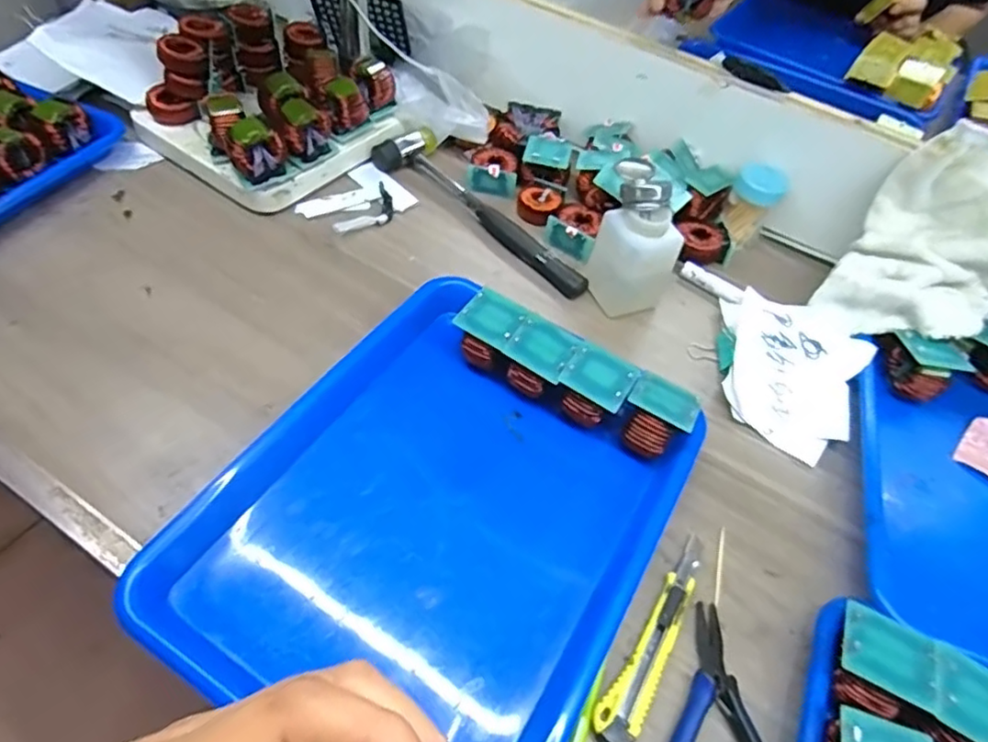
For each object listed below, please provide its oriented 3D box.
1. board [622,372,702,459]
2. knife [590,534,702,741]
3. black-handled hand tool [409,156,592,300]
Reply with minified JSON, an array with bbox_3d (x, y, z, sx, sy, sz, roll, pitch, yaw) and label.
[{"bbox_3d":[0.116,0.034,0.433,0.047,0.042,0.047,28,53,15],"label":"board"},{"bbox_3d":[0.101,0.156,0.363,0.024,0.009,0.139,33,55,17],"label":"knife"},{"bbox_3d":[0.001,-0.149,0.603,0.027,0.019,0.240,-30,62,-27],"label":"black-handled hand tool"}]

